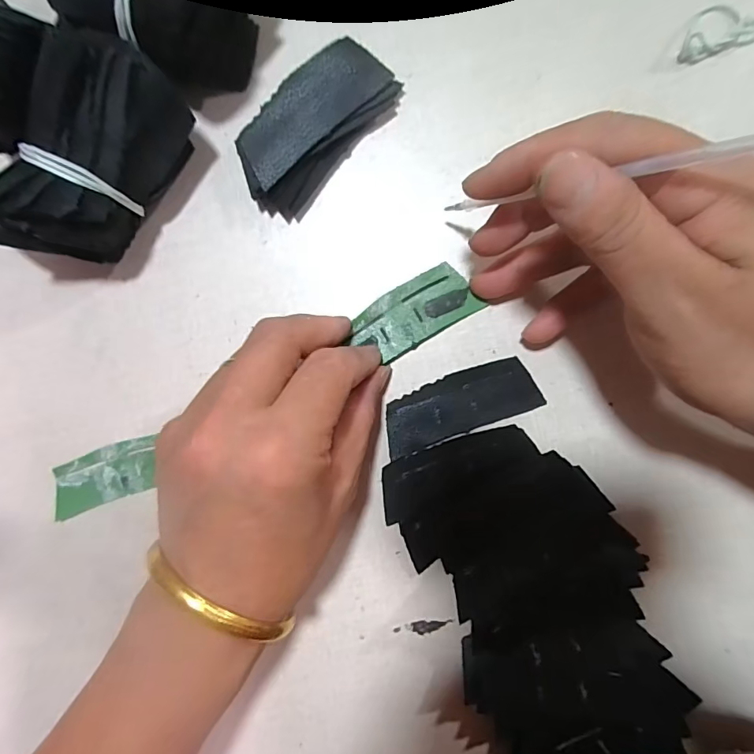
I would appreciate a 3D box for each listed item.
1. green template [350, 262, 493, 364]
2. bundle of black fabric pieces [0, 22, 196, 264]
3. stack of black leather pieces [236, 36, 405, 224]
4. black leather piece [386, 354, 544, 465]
[{"bbox_3d":[0.018,-0.030,0.217,0.057,0.004,0.029,-31,89,5],"label":"green template"},{"bbox_3d":[-0.121,-0.090,0.201,0.046,0.053,0.092,32,94,3],"label":"bundle of black fabric pieces"},{"bbox_3d":[-0.031,-0.114,0.213,0.039,0.017,0.079,43,94,2],"label":"stack of black leather pieces"},{"bbox_3d":[0.038,0.013,0.217,0.072,0.004,0.027,-21,90,5],"label":"black leather piece"}]

